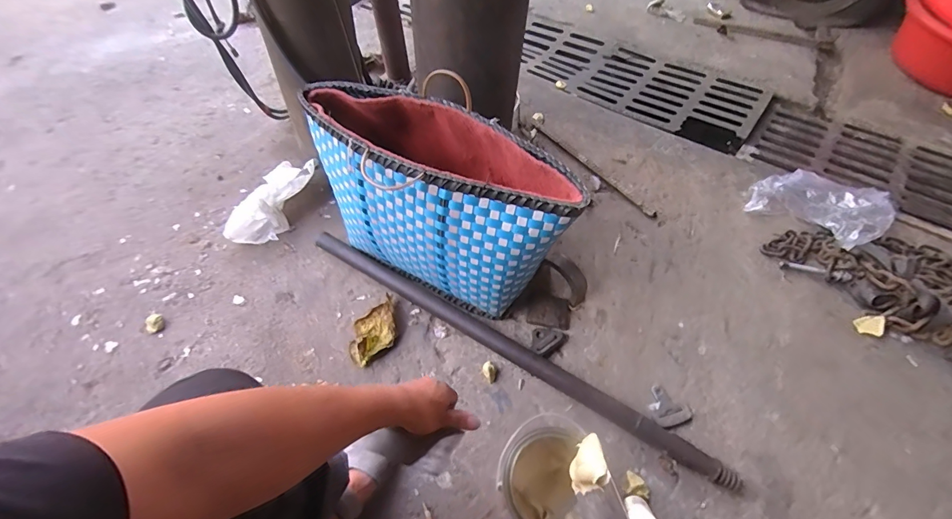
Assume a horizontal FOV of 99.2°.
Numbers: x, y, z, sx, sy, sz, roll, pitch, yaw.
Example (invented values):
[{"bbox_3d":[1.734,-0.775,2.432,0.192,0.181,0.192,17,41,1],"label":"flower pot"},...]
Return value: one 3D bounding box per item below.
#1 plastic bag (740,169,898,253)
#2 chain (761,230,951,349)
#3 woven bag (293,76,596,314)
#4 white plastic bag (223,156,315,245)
[{"bbox_3d":[0.904,-0.151,1.054,0.318,0.082,0.274,-28,59,-18],"label":"plastic bag"},{"bbox_3d":[0.960,0.012,0.935,0.319,0.094,0.422,-35,61,-21],"label":"chain"},{"bbox_3d":[-0.085,-0.133,0.853,0.590,0.307,0.246,22,60,17],"label":"woven bag"},{"bbox_3d":[-0.551,-0.173,1.097,0.165,0.102,0.285,10,56,8],"label":"white plastic bag"}]

